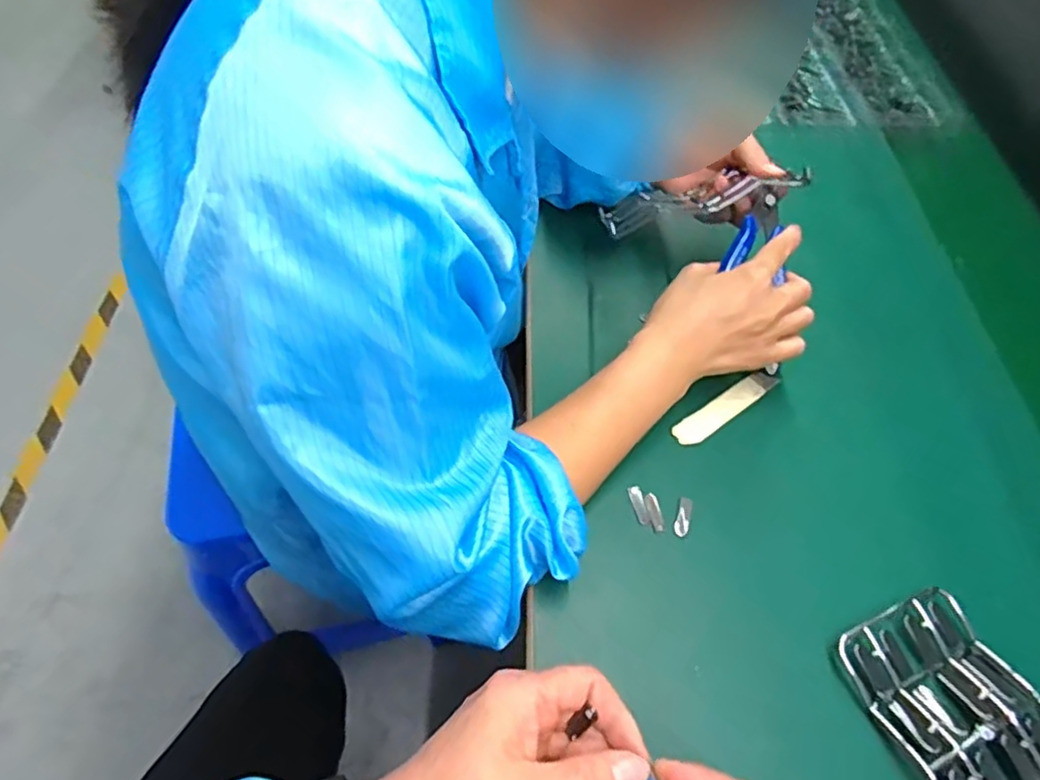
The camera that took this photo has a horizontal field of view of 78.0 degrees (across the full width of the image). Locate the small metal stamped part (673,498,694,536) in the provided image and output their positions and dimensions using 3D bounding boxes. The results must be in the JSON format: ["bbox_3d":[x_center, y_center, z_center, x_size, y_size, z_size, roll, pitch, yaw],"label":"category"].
[{"bbox_3d":[0.113,0.087,0.440,0.010,0.004,0.028,18,57,10],"label":"small metal stamped part"}]

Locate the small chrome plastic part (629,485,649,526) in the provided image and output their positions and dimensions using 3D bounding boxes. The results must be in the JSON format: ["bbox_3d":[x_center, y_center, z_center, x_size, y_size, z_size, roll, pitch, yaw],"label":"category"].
[{"bbox_3d":[0.082,0.079,0.443,0.008,0.004,0.027,-12,70,-10],"label":"small chrome plastic part"}]

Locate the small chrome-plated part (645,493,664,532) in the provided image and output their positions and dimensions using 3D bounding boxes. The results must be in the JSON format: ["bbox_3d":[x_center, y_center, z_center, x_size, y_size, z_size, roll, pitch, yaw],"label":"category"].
[{"bbox_3d":[0.092,0.084,0.440,0.008,0.008,0.025,-10,57,-9],"label":"small chrome-plated part"}]

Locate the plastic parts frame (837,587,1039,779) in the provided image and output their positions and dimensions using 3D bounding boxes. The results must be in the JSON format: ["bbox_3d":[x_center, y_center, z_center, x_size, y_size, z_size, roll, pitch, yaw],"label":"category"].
[{"bbox_3d":[0.266,0.206,0.351,0.088,0.018,0.181,-21,59,-15],"label":"plastic parts frame"}]

